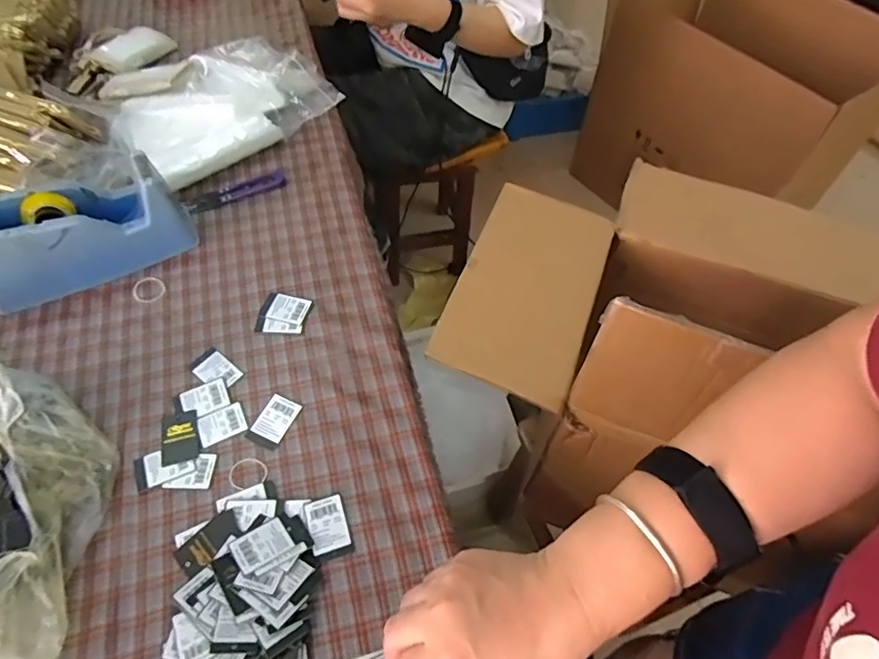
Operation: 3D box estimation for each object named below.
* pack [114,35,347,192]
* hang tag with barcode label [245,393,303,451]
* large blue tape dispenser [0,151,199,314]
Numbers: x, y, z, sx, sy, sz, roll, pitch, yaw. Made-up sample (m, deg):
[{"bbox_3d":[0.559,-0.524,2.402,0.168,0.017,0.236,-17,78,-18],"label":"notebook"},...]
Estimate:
[{"bbox_3d":[-0.284,-0.311,0.719,0.277,0.043,0.215,-38,66,-24],"label":"pack"},{"bbox_3d":[-0.151,0.083,0.497,0.032,0.004,0.048,24,59,12],"label":"hang tag with barcode label"},{"bbox_3d":[-0.373,-0.104,0.565,0.202,0.091,0.082,-25,61,-18],"label":"large blue tape dispenser"}]

